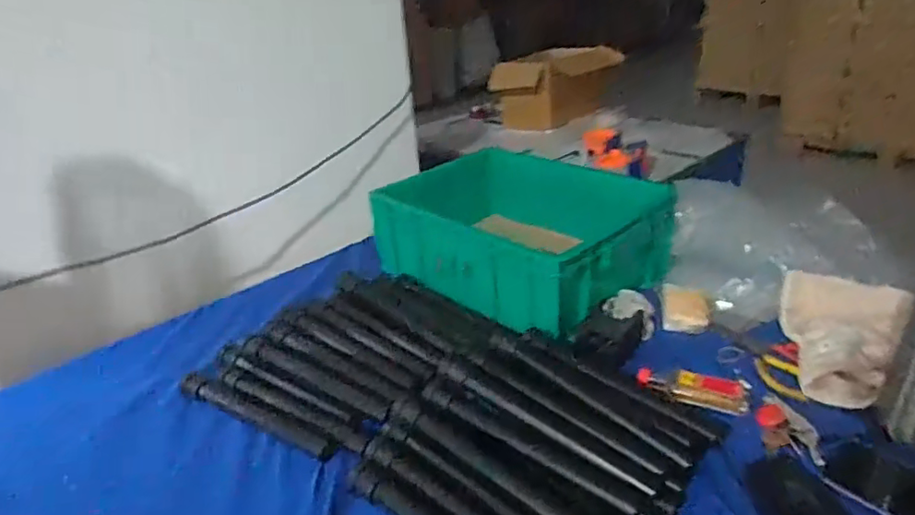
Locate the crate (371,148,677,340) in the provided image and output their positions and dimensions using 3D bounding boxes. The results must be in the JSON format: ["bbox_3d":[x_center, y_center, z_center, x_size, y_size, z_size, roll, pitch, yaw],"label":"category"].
[{"bbox_3d":[0.098,-0.035,0.968,0.296,0.146,0.402,-27,34,-38],"label":"crate"}]

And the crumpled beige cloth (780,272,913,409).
[{"bbox_3d":[0.456,0.094,0.731,0.133,0.046,0.209,18,34,37],"label":"crumpled beige cloth"}]

